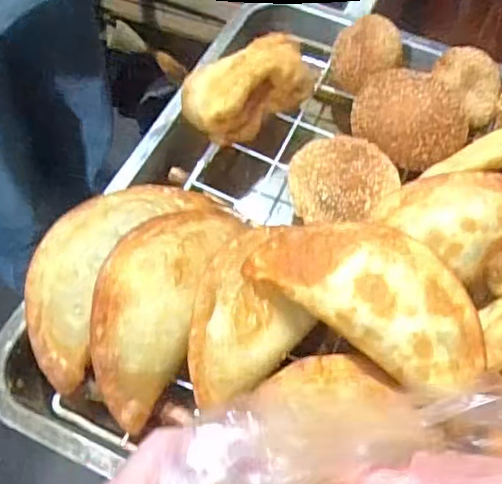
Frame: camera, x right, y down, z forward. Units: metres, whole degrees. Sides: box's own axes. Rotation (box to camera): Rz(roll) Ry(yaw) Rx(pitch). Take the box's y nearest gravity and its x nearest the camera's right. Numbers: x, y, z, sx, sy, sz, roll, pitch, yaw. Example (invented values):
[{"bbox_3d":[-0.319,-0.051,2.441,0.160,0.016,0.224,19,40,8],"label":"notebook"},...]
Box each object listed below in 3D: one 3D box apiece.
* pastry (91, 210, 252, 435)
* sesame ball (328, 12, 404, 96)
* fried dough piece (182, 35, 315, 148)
[{"bbox_3d":[-0.056,0.033,0.366,0.058,0.029,0.135,18,61,7],"label":"pastry"},{"bbox_3d":[0.086,-0.139,0.475,0.048,0.041,0.047,2,60,-3],"label":"sesame ball"},{"bbox_3d":[-0.002,-0.109,0.450,0.100,0.045,0.046,-37,69,-22],"label":"fried dough piece"}]

